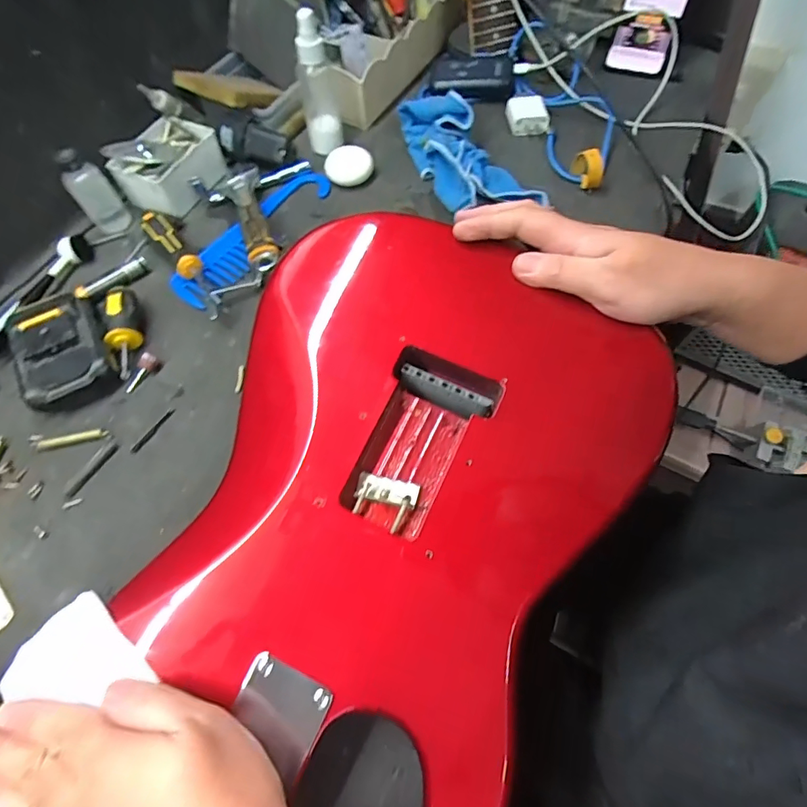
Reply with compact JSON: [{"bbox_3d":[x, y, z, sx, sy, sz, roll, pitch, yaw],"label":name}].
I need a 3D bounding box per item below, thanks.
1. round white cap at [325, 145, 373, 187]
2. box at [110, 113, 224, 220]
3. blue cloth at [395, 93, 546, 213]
[{"bbox_3d":[-0.065,-0.281,0.541,0.055,0.020,0.055,0,63,1],"label":"round white cap"},{"bbox_3d":[-0.263,-0.274,0.525,0.087,0.042,0.107,20,65,10],"label":"box"},{"bbox_3d":[0.071,-0.285,0.519,0.091,0.053,0.203,-23,65,-11],"label":"blue cloth"}]

